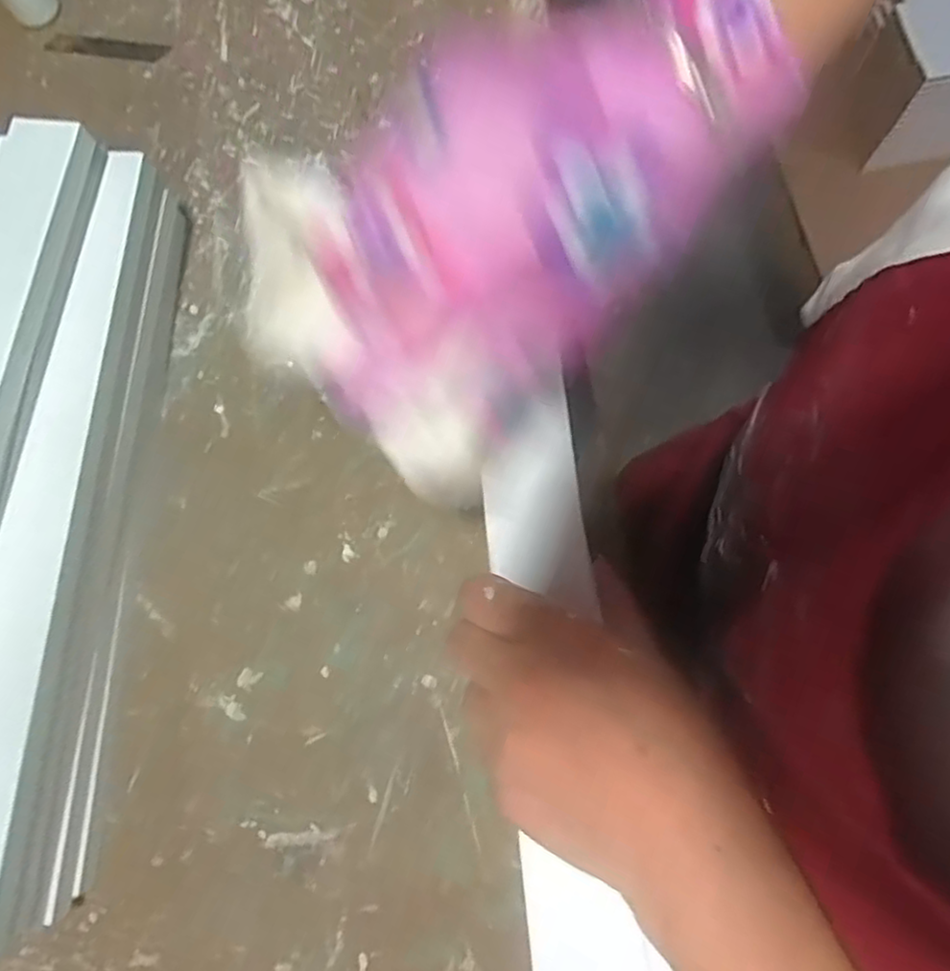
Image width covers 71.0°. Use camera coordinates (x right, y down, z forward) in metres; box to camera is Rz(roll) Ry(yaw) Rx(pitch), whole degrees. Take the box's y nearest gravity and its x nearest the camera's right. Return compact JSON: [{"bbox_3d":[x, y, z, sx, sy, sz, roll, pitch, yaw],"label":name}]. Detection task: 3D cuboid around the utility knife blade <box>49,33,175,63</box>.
[{"bbox_3d":[-0.286,-0.341,0.517,0.097,0.004,0.017,13,76,5],"label":"utility knife blade"}]

